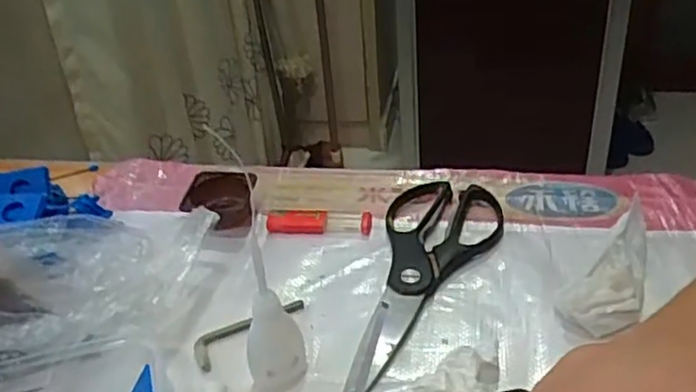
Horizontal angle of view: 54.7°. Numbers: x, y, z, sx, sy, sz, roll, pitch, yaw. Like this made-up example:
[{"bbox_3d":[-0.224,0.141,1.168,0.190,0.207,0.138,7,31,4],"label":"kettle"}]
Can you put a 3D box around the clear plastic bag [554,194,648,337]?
[{"bbox_3d":[0.183,0.047,0.457,0.044,0.027,0.131,16,39,28],"label":"clear plastic bag"}]

